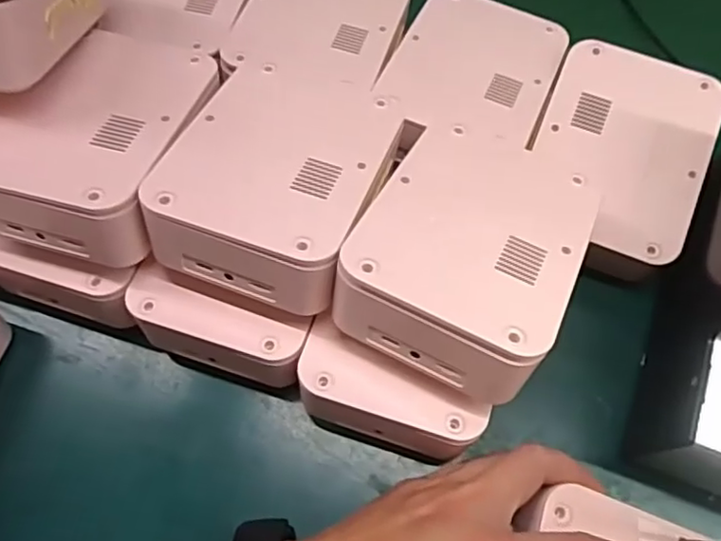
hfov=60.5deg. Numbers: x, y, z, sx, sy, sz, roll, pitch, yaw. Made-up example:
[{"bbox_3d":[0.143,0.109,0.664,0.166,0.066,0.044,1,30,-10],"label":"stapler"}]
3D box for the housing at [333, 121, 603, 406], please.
[{"bbox_3d":[0.055,-0.010,0.307,0.098,0.044,0.134,25,52,11],"label":"housing"}]

